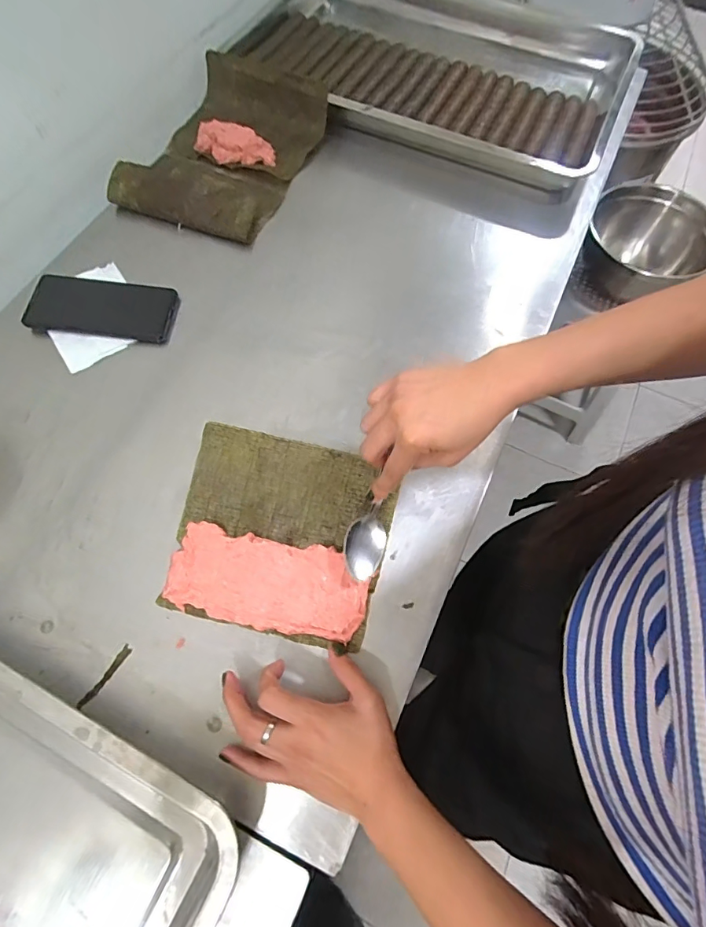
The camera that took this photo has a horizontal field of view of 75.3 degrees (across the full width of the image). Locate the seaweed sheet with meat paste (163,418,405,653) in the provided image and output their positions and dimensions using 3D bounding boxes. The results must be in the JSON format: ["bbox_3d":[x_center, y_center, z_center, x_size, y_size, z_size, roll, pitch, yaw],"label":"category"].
[{"bbox_3d":[-0.068,0.064,0.436,0.194,0.035,0.175,11,67,3],"label":"seaweed sheet with meat paste"}]

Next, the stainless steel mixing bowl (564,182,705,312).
[{"bbox_3d":[0.624,-0.457,1.010,0.244,0.174,0.249,1,66,-1],"label":"stainless steel mixing bowl"}]

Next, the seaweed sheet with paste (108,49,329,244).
[{"bbox_3d":[-0.182,-0.446,0.647,0.206,0.056,0.287,22,68,8],"label":"seaweed sheet with paste"}]

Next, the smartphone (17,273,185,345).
[{"bbox_3d":[-0.302,-0.189,0.553,0.167,0.015,0.075,6,66,1],"label":"smartphone"}]

